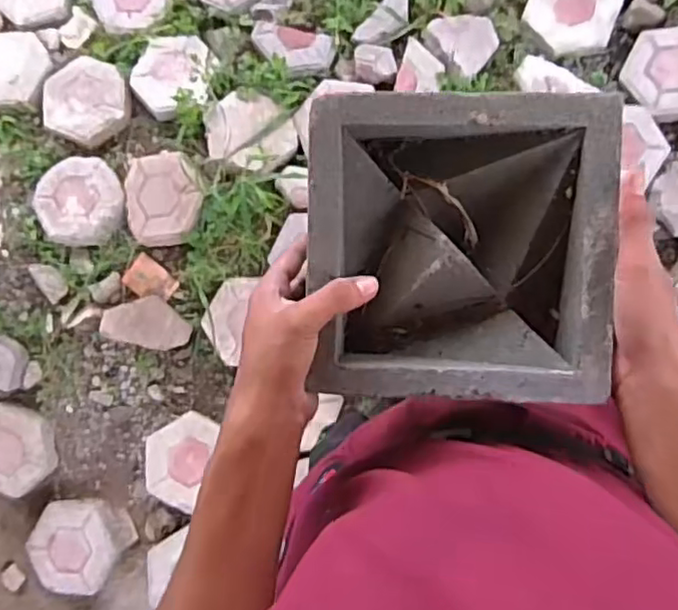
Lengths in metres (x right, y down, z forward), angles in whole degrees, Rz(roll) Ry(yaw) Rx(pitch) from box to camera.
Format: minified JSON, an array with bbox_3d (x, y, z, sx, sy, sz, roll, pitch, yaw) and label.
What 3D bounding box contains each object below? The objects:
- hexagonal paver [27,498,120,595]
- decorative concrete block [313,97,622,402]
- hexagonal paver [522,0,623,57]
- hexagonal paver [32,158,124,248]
[{"bbox_3d":[-0.617,0.557,1.522,0.215,0.052,0.197,-2,83,6],"label":"hexagonal paver"},{"bbox_3d":[0.080,-0.036,0.446,0.192,0.067,0.193,3,85,6],"label":"decorative concrete block"},{"bbox_3d":[0.531,-0.673,1.504,0.189,0.046,0.212,-38,82,2],"label":"hexagonal paver"},{"bbox_3d":[-0.599,-0.241,1.522,0.209,0.038,0.208,-5,83,6],"label":"hexagonal paver"}]

